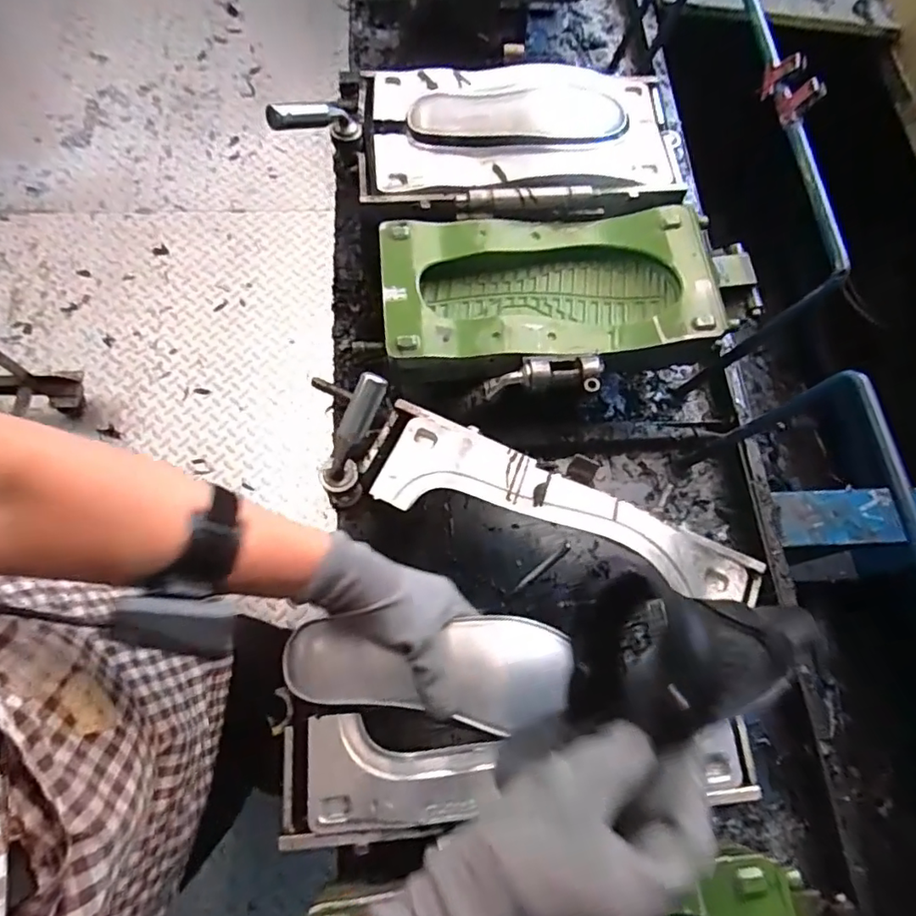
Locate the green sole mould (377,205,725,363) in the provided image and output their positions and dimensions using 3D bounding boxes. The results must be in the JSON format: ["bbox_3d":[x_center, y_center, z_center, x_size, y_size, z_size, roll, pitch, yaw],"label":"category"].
[{"bbox_3d":[0.093,-0.179,0.611,0.344,0.050,0.174,-7,70,-3],"label":"green sole mould"}]

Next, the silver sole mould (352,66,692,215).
[{"bbox_3d":[0.071,-0.376,0.666,0.379,0.048,0.229,-3,70,-2],"label":"silver sole mould"}]

